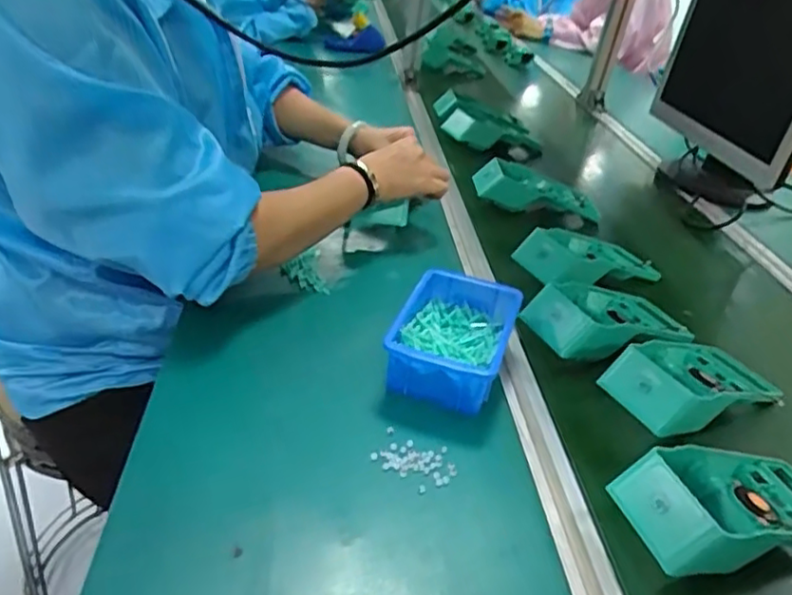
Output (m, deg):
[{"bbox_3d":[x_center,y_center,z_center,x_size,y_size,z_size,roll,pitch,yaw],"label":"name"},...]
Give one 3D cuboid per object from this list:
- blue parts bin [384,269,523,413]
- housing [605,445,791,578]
[{"bbox_3d":[0.055,0.038,0.596,0.096,0.060,0.148,17,32,11],"label":"blue parts bin"},{"bbox_3d":[0.255,0.149,0.472,0.188,0.051,0.089,-2,33,-19],"label":"housing"}]

